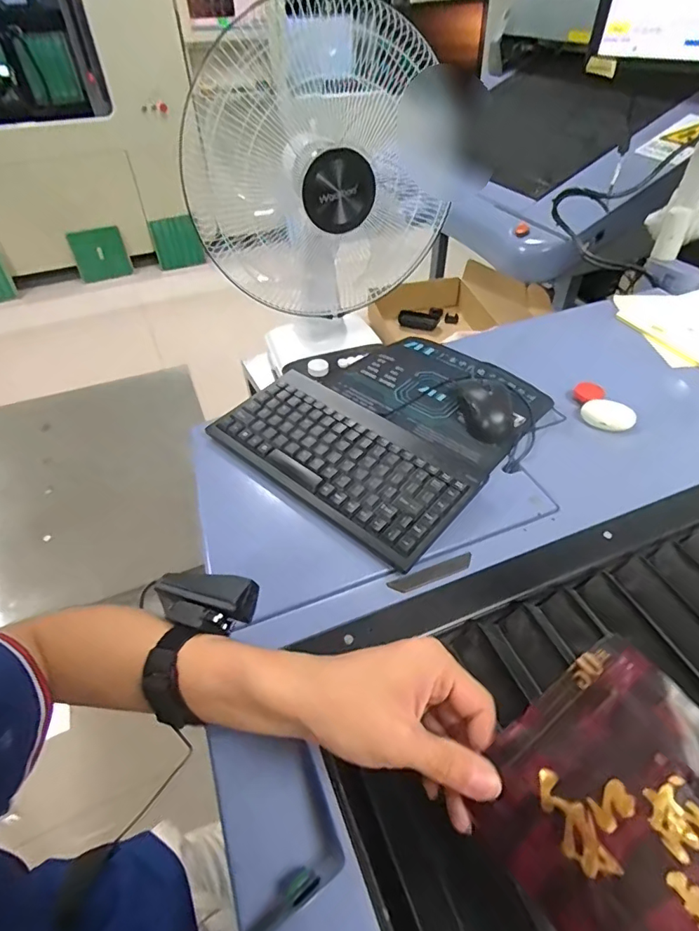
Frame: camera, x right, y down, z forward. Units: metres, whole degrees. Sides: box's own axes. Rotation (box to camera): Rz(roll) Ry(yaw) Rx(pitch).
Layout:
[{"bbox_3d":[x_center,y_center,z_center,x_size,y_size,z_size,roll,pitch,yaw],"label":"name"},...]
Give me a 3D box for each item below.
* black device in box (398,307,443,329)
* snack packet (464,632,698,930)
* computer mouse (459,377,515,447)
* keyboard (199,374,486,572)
[{"bbox_3d":[0.197,-0.411,1.331,0.107,0.023,0.099,14,48,14],"label":"black device in box"},{"bbox_3d":[0.139,0.178,0.211,0.119,0.016,0.156,-50,56,11],"label":"snack packet"},{"bbox_3d":[0.173,-0.077,0.597,0.058,0.039,0.111,-2,46,-1],"label":"computer mouse"},{"bbox_3d":[-0.013,-0.011,0.538,0.291,0.028,0.147,31,54,27],"label":"keyboard"}]

